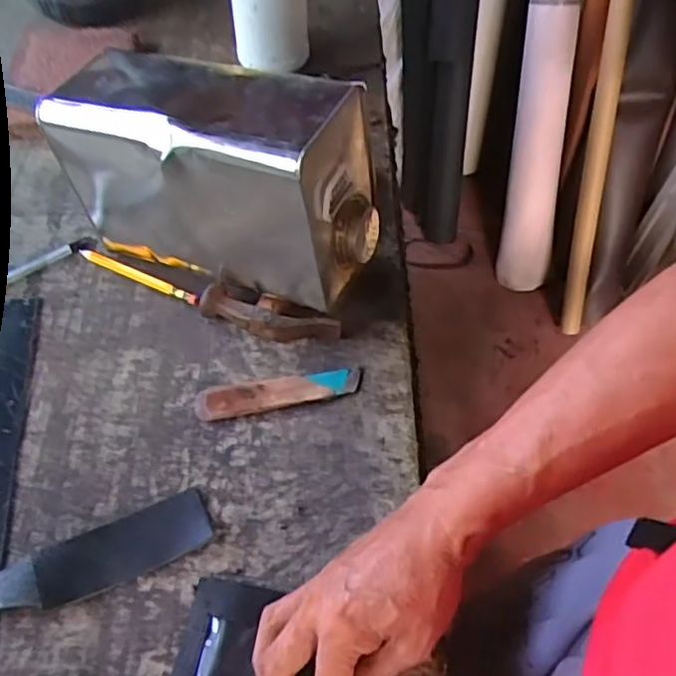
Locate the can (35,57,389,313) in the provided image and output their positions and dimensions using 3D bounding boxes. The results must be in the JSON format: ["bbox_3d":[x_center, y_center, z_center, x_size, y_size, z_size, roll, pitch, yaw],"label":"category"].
[{"bbox_3d":[-0.094,-0.128,0.534,0.253,0.181,0.103,17,56,13],"label":"can"}]

